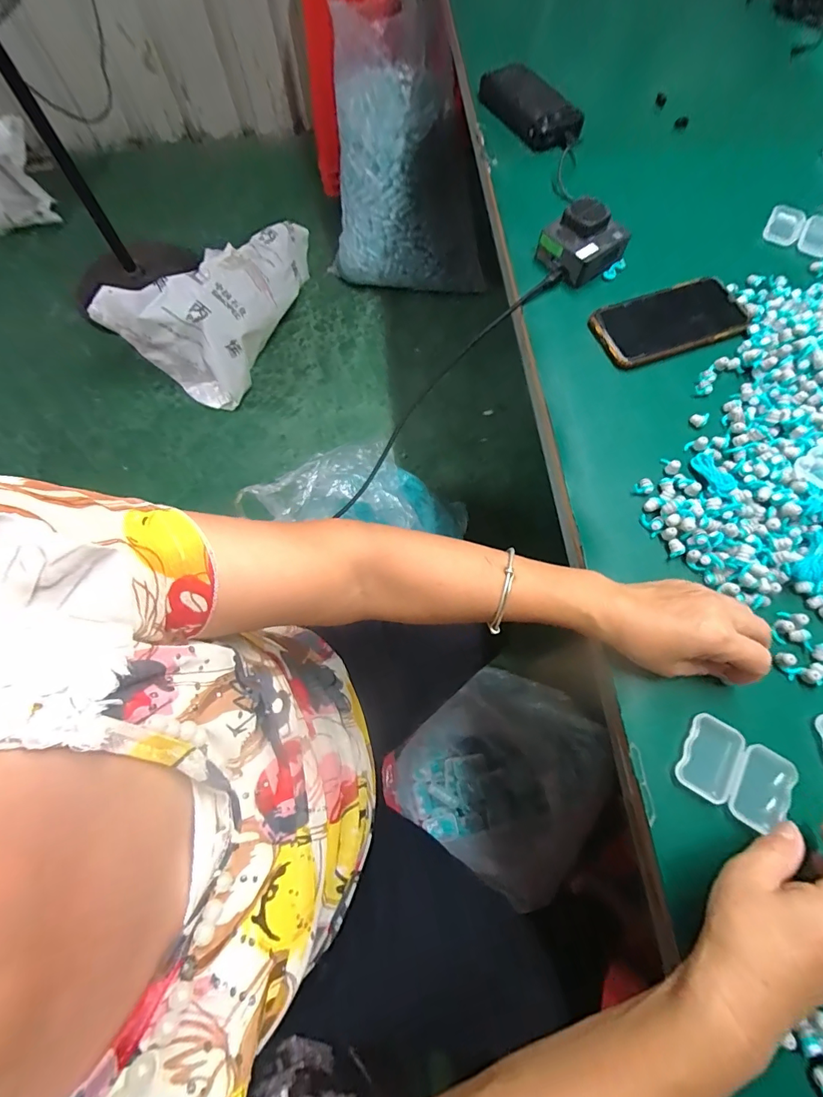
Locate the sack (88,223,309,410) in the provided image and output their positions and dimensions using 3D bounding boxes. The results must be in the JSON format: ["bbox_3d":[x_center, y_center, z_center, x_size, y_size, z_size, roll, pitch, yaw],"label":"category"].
[{"bbox_3d":[-0.490,-0.695,1.261,0.240,0.302,0.619,38,75,13],"label":"sack"}]

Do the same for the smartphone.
[{"bbox_3d":[0.280,-0.245,0.473,0.158,0.015,0.079,-18,71,-5],"label":"smartphone"}]

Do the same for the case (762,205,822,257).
[{"bbox_3d":[0.464,-0.378,0.522,0.076,0.011,0.056,26,72,10],"label":"case"}]

